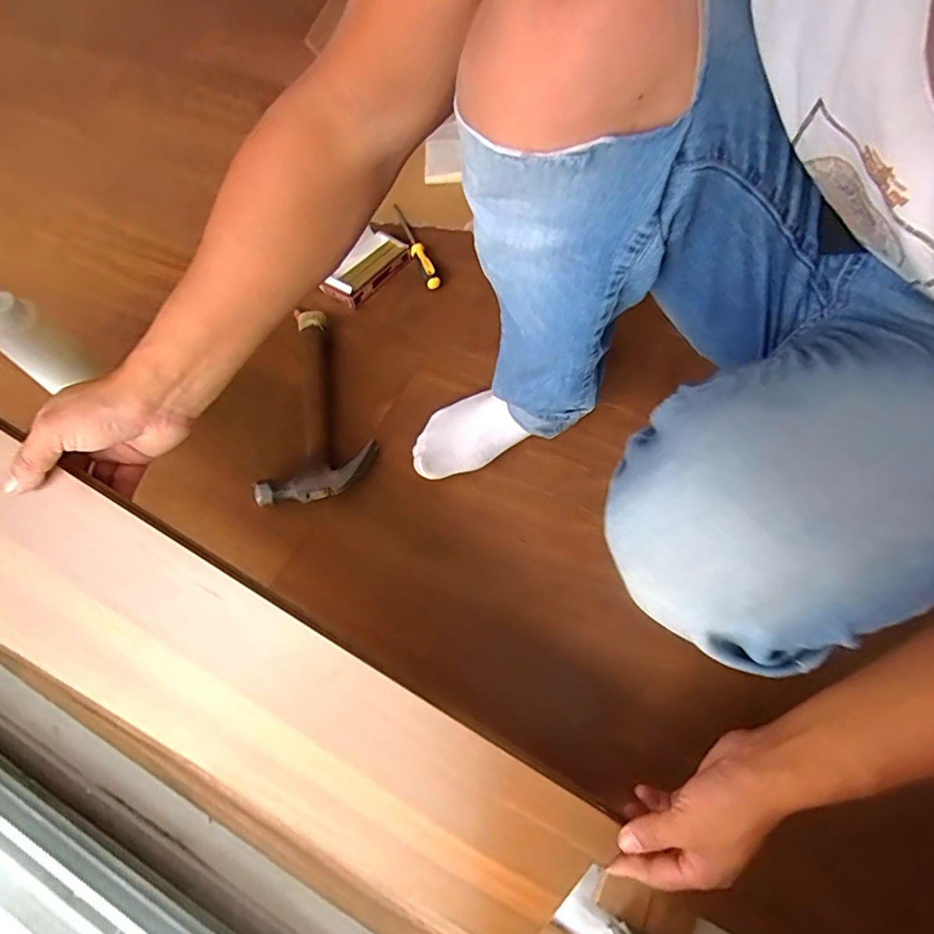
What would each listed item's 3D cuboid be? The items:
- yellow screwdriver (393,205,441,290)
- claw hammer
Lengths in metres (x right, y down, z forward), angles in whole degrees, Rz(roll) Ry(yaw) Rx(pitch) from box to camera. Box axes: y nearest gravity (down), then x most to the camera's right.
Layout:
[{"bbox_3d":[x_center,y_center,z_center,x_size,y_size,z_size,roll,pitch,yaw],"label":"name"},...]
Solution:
[{"bbox_3d":[-0.084,-0.353,0.849,0.022,0.027,0.202,-21,65,-7],"label":"yellow screwdriver"},{"bbox_3d":[-0.201,-0.086,0.711,0.141,0.046,0.276,-10,64,-2],"label":"claw hammer"}]

